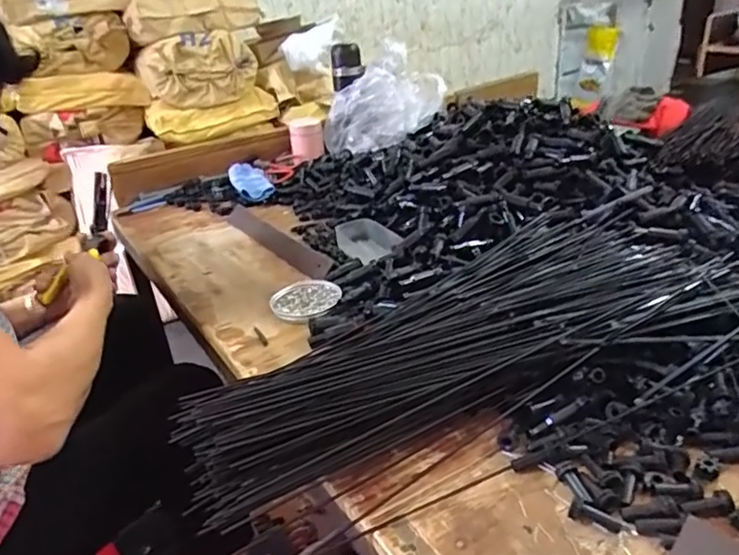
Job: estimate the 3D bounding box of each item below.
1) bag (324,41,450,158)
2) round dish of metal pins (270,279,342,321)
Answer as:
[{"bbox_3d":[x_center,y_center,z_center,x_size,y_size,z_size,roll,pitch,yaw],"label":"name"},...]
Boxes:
[{"bbox_3d":[0.027,-0.344,1.176,0.238,0.178,0.090,-5,29,1],"label":"bag"},{"bbox_3d":[-0.083,0.028,0.777,0.089,0.013,0.083,-2,29,5],"label":"round dish of metal pins"}]

